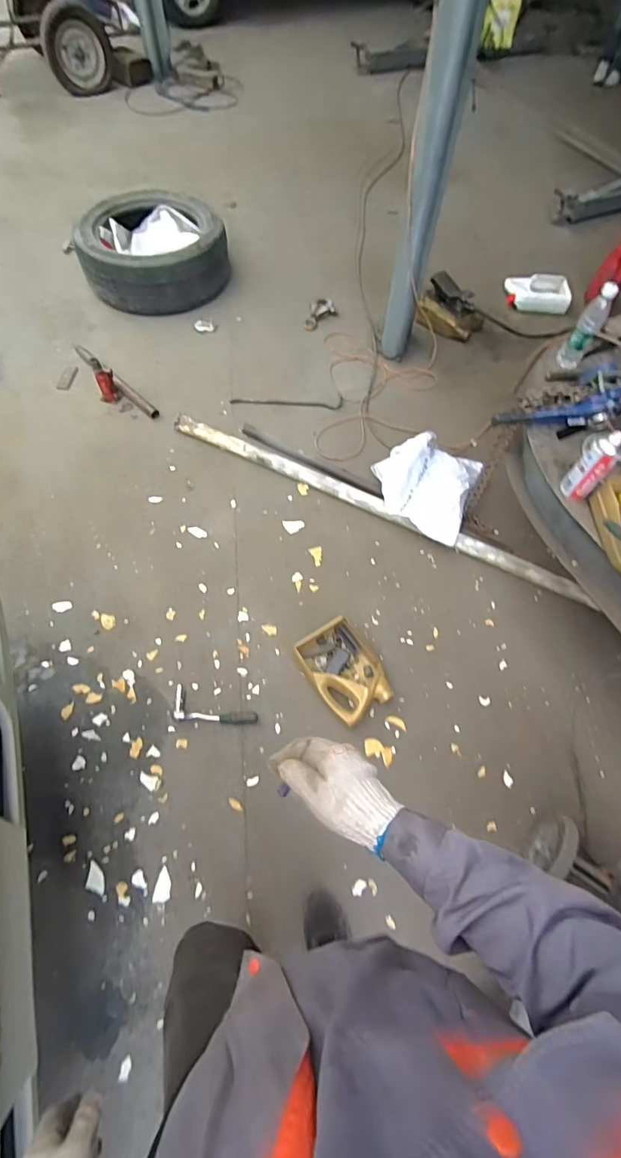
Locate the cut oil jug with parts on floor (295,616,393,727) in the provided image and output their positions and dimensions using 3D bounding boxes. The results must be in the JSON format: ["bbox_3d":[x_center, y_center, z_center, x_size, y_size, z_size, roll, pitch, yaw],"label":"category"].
[{"bbox_3d":[0.101,0.275,1.428,0.216,0.098,0.299,-31,67,-18],"label":"cut oil jug with parts on floor"}]

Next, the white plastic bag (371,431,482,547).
[{"bbox_3d":[0.416,-0.370,1.669,0.355,0.146,0.405,22,61,9],"label":"white plastic bag"}]

